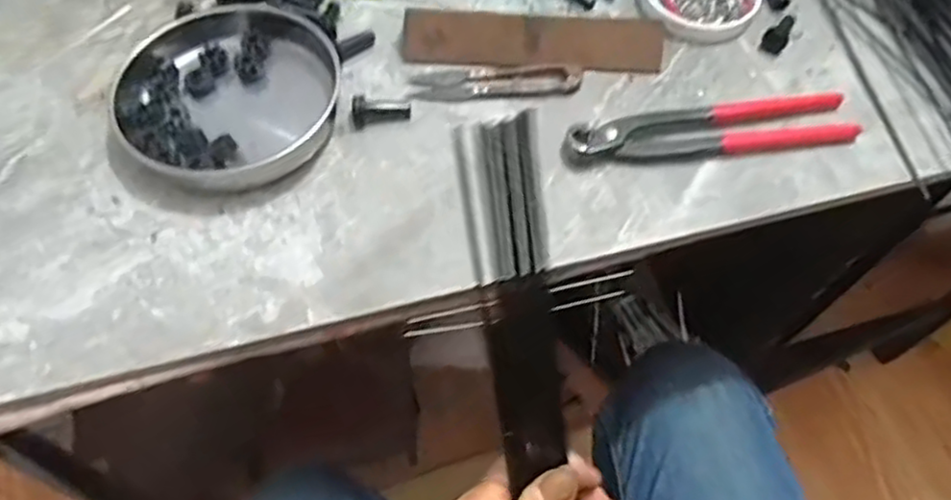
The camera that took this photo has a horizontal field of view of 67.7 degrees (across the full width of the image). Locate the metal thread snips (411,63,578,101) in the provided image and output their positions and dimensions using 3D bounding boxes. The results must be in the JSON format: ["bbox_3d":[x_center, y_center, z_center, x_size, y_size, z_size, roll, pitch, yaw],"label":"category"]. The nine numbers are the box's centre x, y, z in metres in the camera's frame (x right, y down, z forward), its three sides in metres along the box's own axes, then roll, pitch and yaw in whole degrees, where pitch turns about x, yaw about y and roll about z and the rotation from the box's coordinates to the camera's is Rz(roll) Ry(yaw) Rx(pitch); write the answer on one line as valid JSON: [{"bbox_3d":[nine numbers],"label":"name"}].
[{"bbox_3d":[0.014,-0.115,0.484,0.113,0.008,0.025,-6,59,-6],"label":"metal thread snips"}]

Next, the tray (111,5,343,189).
[{"bbox_3d":[-0.159,-0.103,0.462,0.134,0.020,0.147,1,59,-2],"label":"tray"}]

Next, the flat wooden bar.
[{"bbox_3d":[0.040,-0.144,0.493,0.179,0.035,0.009,2,19,-1],"label":"flat wooden bar"}]

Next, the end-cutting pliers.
[{"bbox_3d":[0.157,-0.079,0.465,0.201,0.017,0.038,-9,59,-8],"label":"end-cutting pliers"}]

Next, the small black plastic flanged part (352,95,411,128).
[{"bbox_3d":[-0.062,-0.092,0.464,0.038,0.015,0.014,-9,60,-9],"label":"small black plastic flanged part"}]

